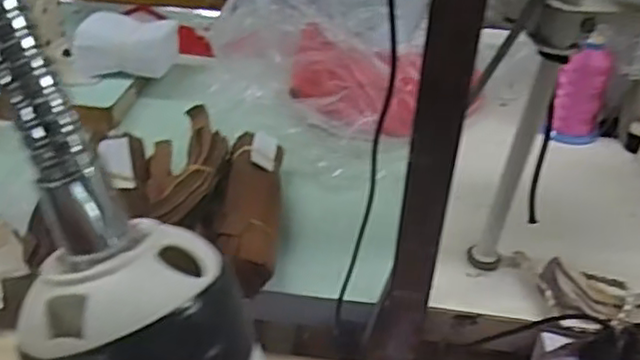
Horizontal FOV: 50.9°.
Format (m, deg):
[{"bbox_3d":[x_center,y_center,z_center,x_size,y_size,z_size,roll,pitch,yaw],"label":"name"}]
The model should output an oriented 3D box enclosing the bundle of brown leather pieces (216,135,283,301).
[{"bbox_3d":[-0.060,0.025,0.582,0.052,0.050,0.171,2,38,-1],"label":"bundle of brown leather pieces"}]

